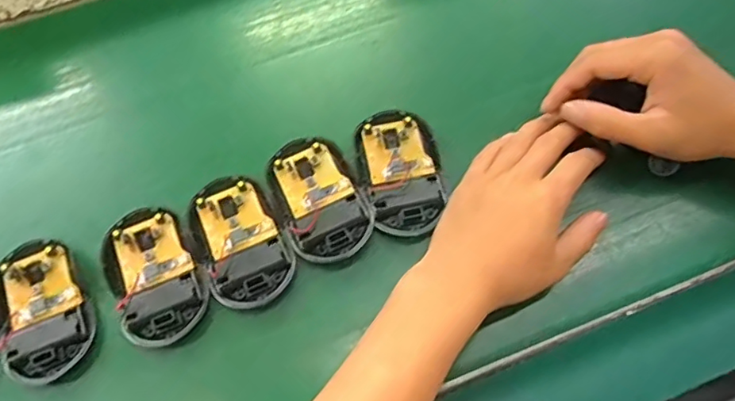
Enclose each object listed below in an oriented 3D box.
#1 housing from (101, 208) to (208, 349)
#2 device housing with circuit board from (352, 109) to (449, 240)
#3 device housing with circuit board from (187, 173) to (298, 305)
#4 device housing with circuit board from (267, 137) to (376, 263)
[{"bbox_3d":[-0.144,0.048,0.363,0.058,0.014,0.091,-28,68,-10],"label":"housing"},{"bbox_3d":[0.025,-0.019,0.389,0.056,0.018,0.097,-15,67,-4],"label":"device housing with circuit board"},{"bbox_3d":[-0.086,0.027,0.376,0.056,0.018,0.090,-25,68,-8],"label":"device housing with circuit board"},{"bbox_3d":[-0.036,-0.001,0.385,0.058,0.022,0.094,-29,68,-10],"label":"device housing with circuit board"}]

